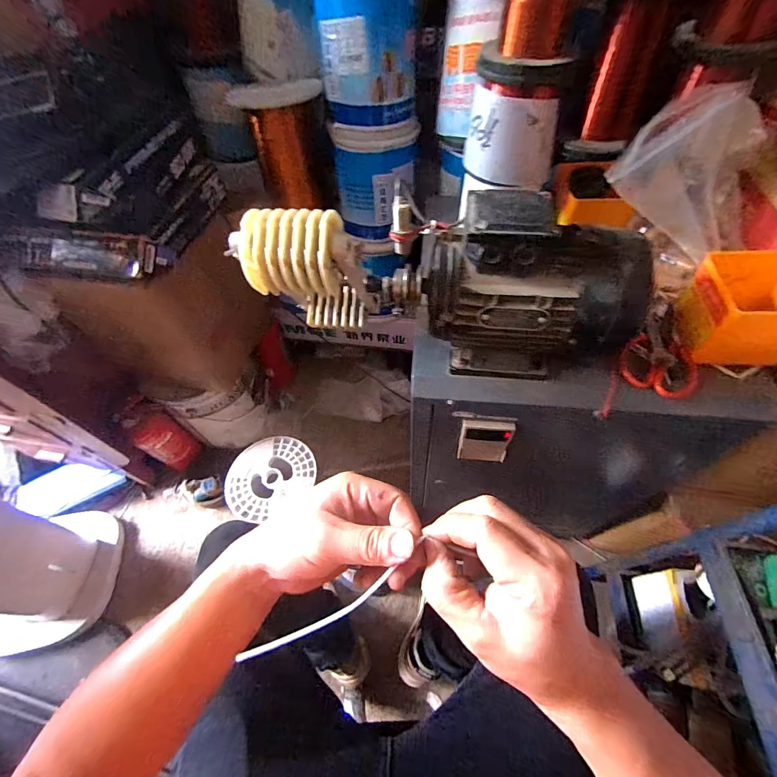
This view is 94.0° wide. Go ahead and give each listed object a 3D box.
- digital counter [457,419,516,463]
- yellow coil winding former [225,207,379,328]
[{"bbox_3d":[0.145,0.081,0.544,0.073,0.086,0.025,4,57,5],"label":"digital counter"},{"bbox_3d":[-0.080,-0.130,0.437,0.106,0.216,0.080,7,86,7],"label":"yellow coil winding former"}]

